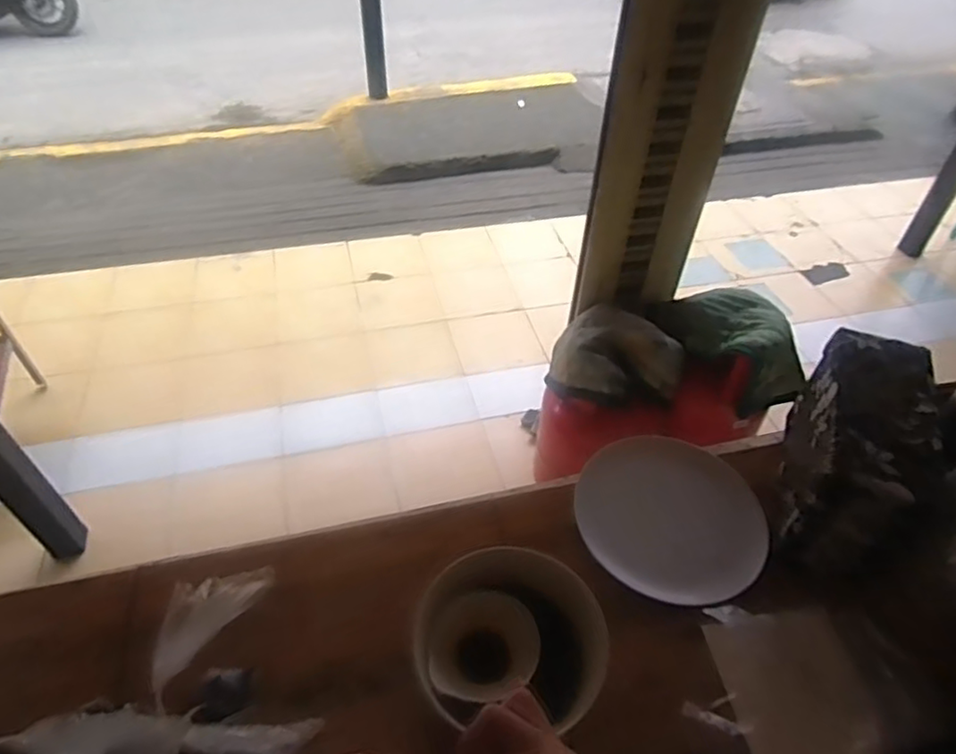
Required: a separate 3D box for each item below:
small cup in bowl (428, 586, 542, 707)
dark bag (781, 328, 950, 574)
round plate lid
[{"bbox_3d":[0.003,0.262,0.605,0.104,0.057,0.096,1,46,-1],"label":"small cup in bowl"},{"bbox_3d":[0.421,0.083,0.703,0.107,0.148,0.240,19,48,15],"label":"dark bag"},{"bbox_3d":[0.220,0.152,0.724,0.203,0.031,0.213,1,46,-1],"label":"round plate lid"}]

